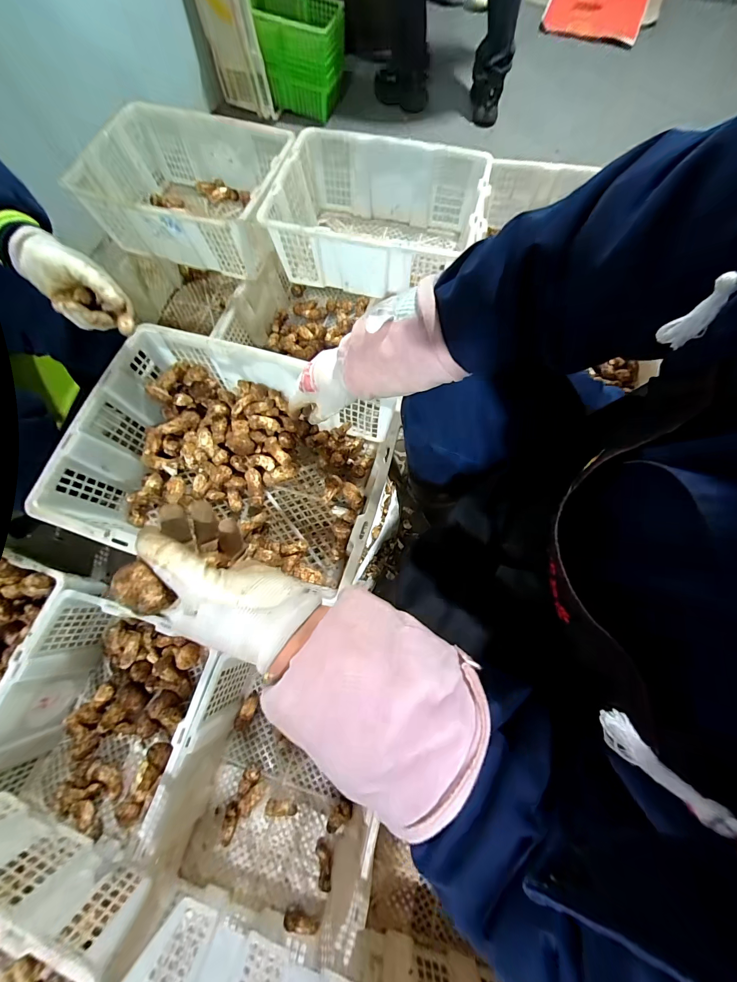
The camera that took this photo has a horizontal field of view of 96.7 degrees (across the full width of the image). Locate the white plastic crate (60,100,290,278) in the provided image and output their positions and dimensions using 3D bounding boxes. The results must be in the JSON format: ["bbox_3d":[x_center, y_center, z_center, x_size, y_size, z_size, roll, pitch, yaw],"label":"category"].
[{"bbox_3d":[-0.451,-0.782,0.867,0.468,0.160,0.366,15,74,5],"label":"white plastic crate"}]

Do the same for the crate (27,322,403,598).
[{"bbox_3d":[-0.230,-0.047,0.573,0.440,0.170,0.343,16,74,6],"label":"crate"}]

